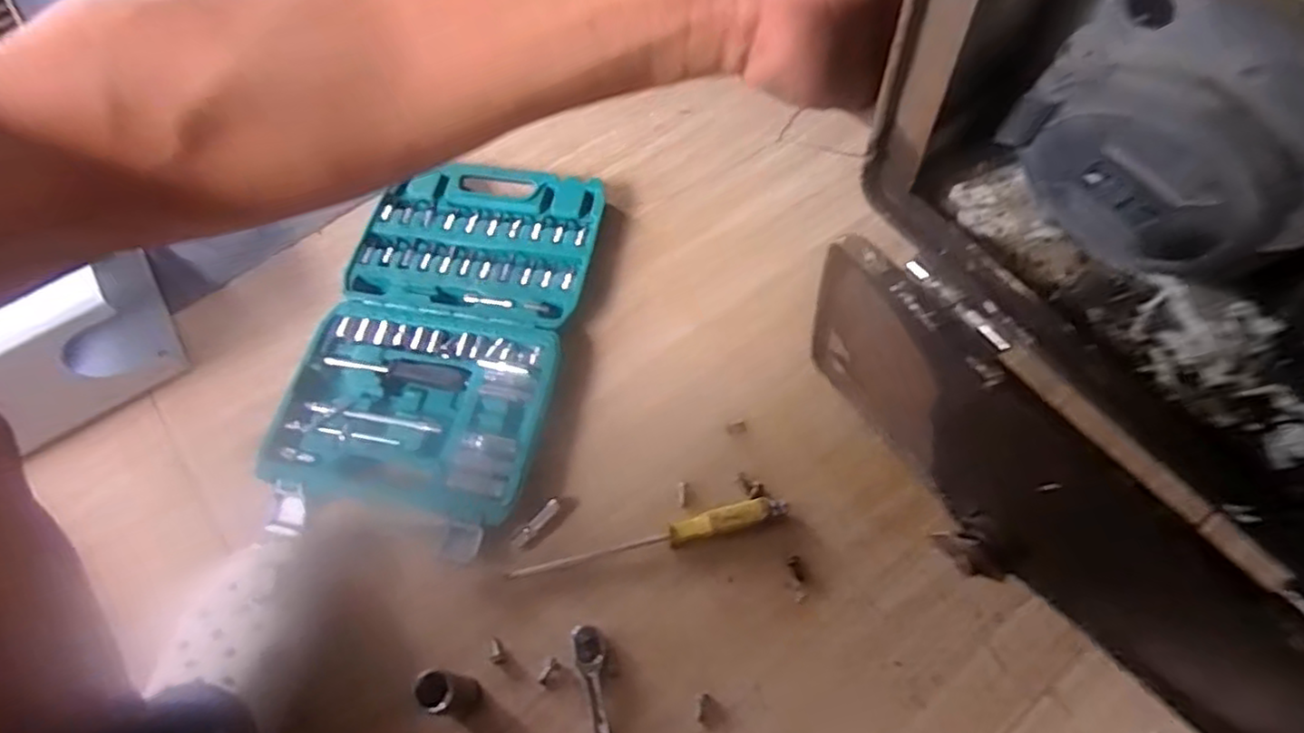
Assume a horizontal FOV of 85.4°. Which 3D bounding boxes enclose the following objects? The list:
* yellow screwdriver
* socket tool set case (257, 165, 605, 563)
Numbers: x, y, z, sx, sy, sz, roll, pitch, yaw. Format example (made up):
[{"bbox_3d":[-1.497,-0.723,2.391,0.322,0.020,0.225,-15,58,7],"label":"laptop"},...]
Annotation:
[{"bbox_3d":[-0.001,0.145,0.585,0.233,0.017,0.020,-15,61,-6],"label":"yellow screwdriver"},{"bbox_3d":[-0.203,-0.033,0.701,0.240,0.029,0.402,7,61,7],"label":"socket tool set case"}]

